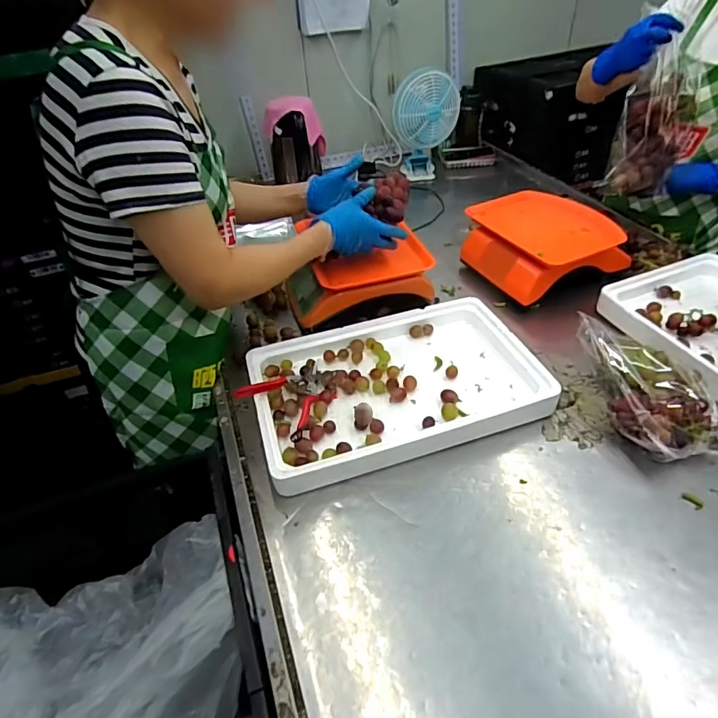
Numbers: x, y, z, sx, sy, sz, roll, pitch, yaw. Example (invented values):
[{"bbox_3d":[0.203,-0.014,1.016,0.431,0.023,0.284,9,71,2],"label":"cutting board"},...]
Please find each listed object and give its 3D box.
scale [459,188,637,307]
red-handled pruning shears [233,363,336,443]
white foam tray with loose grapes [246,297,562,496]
[{"bbox_3d":[0.406,-0.271,1.094,0.301,0.099,0.304,-19,43,-17],"label":"scale"},{"bbox_3d":[-0.098,0.062,0.795,0.158,0.040,0.146,-32,48,-29],"label":"red-handled pruning shears"},{"bbox_3d":[0.059,0.030,0.836,0.470,0.049,0.328,-14,42,-12],"label":"white foam tray with loose grapes"}]

